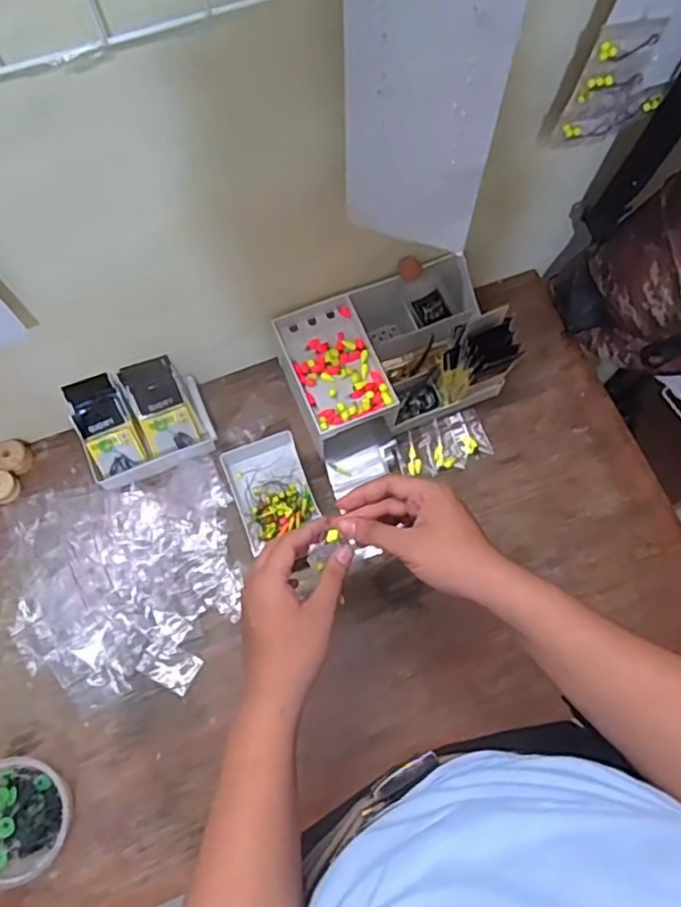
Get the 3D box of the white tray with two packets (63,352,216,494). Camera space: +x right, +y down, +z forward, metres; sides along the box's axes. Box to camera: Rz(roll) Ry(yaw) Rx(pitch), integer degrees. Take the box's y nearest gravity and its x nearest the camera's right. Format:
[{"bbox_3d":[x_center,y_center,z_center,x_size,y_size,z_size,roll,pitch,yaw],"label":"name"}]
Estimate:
[{"bbox_3d":[-0.218,-0.034,0.732,0.138,0.075,0.098,-21,73,-8],"label":"white tray with two packets"}]

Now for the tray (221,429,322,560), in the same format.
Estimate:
[{"bbox_3d":[-0.078,0.038,0.741,0.083,0.020,0.120,-20,73,-8],"label":"tray"}]

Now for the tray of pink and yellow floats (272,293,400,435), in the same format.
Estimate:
[{"bbox_3d":[-0.008,-0.099,0.714,0.089,0.022,0.145,-21,73,-8],"label":"tray of pink and yellow floats"}]

